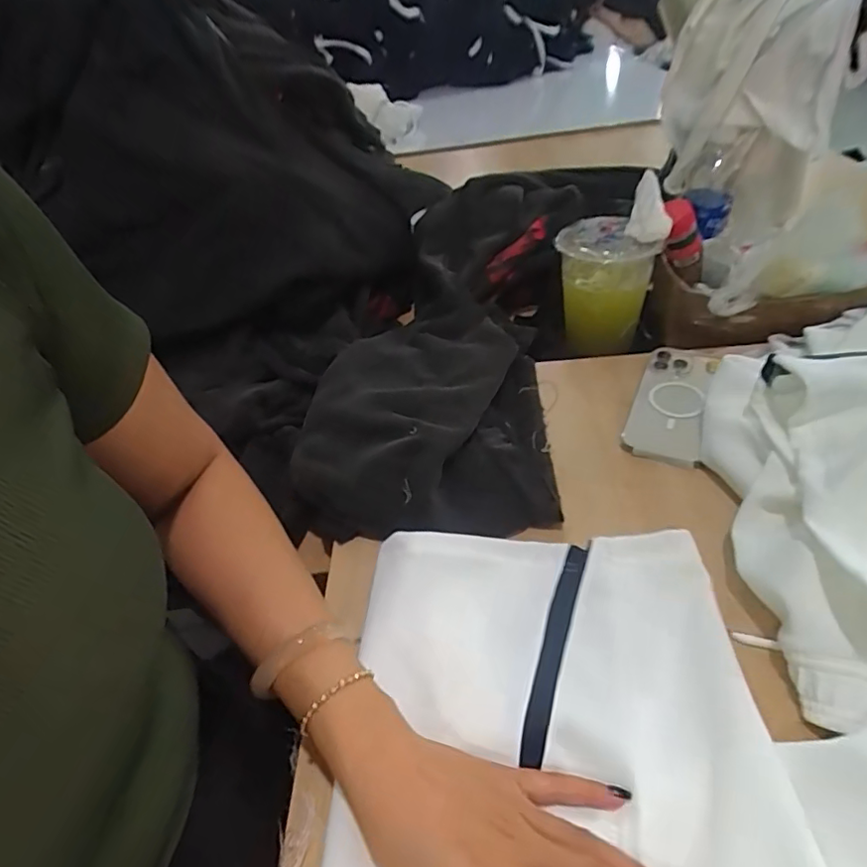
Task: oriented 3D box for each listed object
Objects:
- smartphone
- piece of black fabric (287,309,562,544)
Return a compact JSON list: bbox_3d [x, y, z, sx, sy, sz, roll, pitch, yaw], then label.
[{"bbox_3d":[0.239,-0.036,0.558,0.067,0.012,0.163,16,47,23],"label":"smartphone"},{"bbox_3d":[-0.006,-0.029,0.556,0.228,0.049,0.299,-2,43,5],"label":"piece of black fabric"}]

